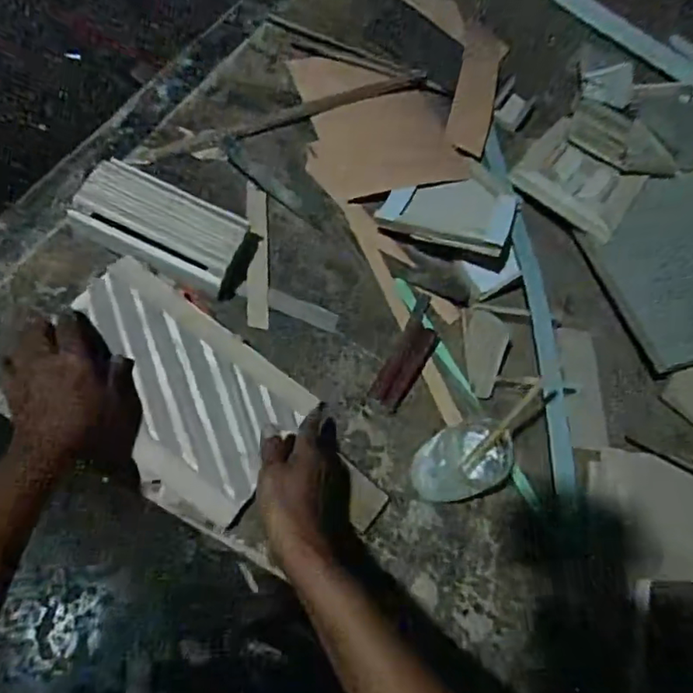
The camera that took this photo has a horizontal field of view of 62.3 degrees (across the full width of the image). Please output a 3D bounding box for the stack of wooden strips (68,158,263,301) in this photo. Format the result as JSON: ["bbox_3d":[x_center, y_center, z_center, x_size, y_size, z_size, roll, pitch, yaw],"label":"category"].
[{"bbox_3d":[-0.174,-0.121,0.574,0.169,0.041,0.088,28,62,-4],"label":"stack of wooden strips"}]

